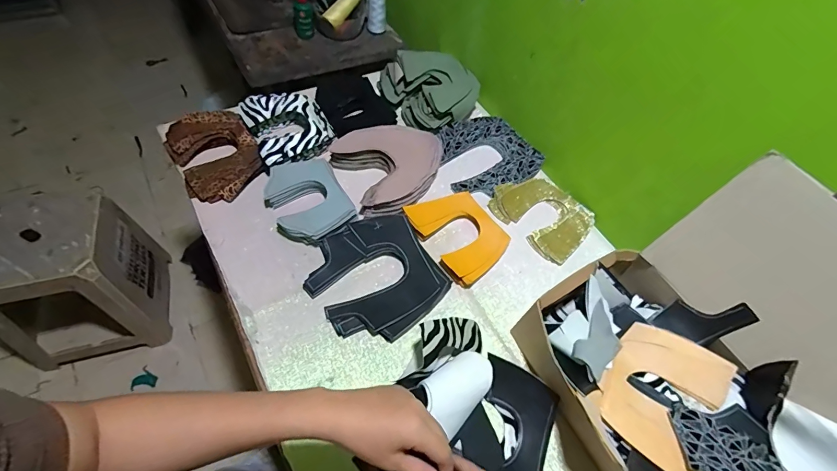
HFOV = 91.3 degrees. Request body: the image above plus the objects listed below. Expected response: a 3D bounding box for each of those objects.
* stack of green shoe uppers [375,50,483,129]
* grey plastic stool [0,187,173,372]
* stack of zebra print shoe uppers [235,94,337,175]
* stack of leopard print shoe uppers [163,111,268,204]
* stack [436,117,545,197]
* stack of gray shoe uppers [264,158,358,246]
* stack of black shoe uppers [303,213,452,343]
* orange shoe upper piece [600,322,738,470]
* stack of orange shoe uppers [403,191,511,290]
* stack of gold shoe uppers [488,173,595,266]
[{"bbox_3d":[0.030,-0.311,0.847,0.175,0.077,0.186,-36,67,-25],"label":"stack of green shoe uppers"},{"bbox_3d":[-0.927,0.115,1.140,0.327,0.389,0.297,-15,60,-17],"label":"grey plastic stool"},{"bbox_3d":[-0.240,-0.200,0.767,0.143,0.055,0.160,-23,62,-20],"label":"stack of zebra print shoe uppers"},{"bbox_3d":[-0.357,-0.142,0.723,0.132,0.045,0.180,-28,63,-20],"label":"stack of leopard print shoe uppers"},{"bbox_3d":[0.134,-0.160,0.799,0.184,0.021,0.172,-19,60,-15],"label":"stack"},{"bbox_3d":[-0.187,-0.059,0.689,0.121,0.032,0.162,-28,63,-20],"label":"stack of gray shoe uppers"},{"bbox_3d":[-0.066,0.061,0.630,0.187,0.019,0.190,-33,65,-22],"label":"stack of black shoe uppers"},{"bbox_3d":[0.301,0.196,0.503,0.119,0.031,0.165,30,60,15],"label":"orange shoe upper piece"},{"bbox_3d":[0.071,-0.005,0.689,0.123,0.028,0.164,-29,63,-20],"label":"stack of orange shoe uppers"},{"bbox_3d":[0.227,-0.043,0.734,0.130,0.017,0.168,-34,65,-23],"label":"stack of gold shoe uppers"}]

